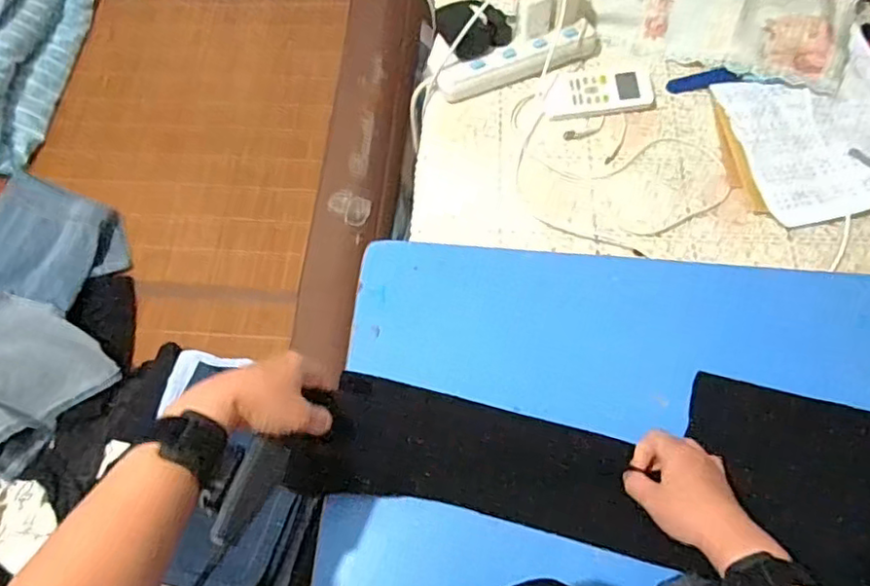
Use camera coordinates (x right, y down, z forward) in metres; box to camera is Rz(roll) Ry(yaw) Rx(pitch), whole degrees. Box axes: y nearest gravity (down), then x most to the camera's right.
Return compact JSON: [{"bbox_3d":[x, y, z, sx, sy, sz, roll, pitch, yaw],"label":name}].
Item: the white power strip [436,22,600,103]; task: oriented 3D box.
[{"bbox_3d":[0.106,-0.290,0.758,0.211,0.042,0.034,-17,66,-7],"label":"white power strip"}]

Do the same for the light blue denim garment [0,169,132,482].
[{"bbox_3d":[-0.682,0.004,0.953,0.425,0.156,0.420,26,69,12],"label":"light blue denim garment"}]

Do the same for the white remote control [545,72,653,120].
[{"bbox_3d":[0.201,-0.245,0.748,0.127,0.023,0.049,-5,66,-1],"label":"white remote control"}]

